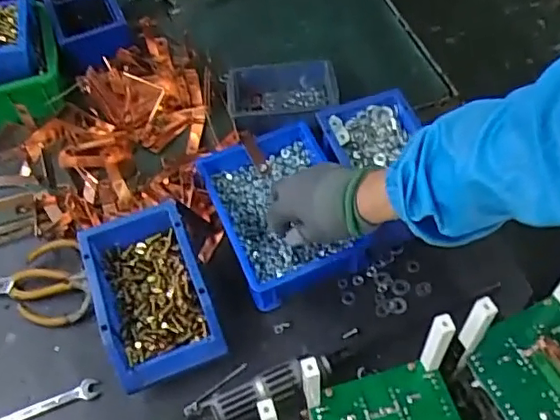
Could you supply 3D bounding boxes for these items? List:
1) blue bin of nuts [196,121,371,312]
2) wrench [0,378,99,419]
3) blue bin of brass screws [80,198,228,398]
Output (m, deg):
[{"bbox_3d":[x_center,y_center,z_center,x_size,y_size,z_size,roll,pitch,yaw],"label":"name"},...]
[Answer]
[{"bbox_3d":[0.005,0.003,0.684,0.144,0.064,0.195,-21,57,-10],"label":"blue bin of nuts"},{"bbox_3d":[-0.255,0.209,0.611,0.129,0.011,0.019,-20,57,-9],"label":"wrench"},{"bbox_3d":[-0.137,0.089,0.630,0.112,0.059,0.180,-21,57,-9],"label":"blue bin of brass screws"}]

